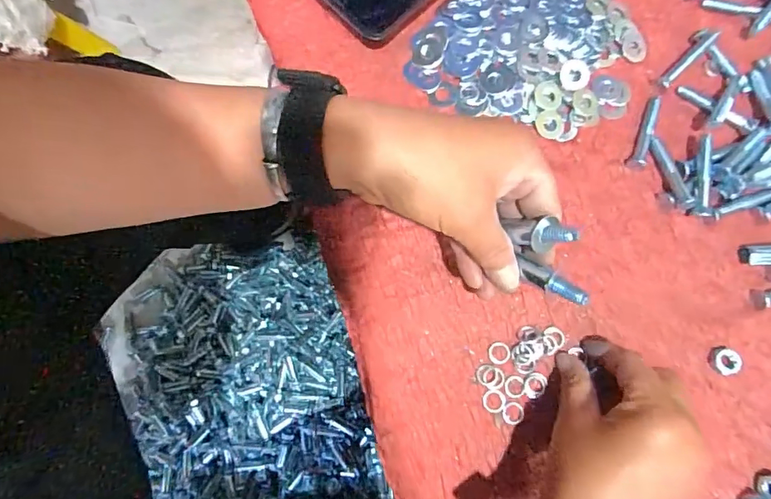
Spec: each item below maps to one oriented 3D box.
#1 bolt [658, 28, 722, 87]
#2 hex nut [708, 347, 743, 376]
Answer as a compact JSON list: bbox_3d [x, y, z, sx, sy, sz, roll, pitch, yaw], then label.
[{"bbox_3d":[0.222,-0.143,0.349,0.057,0.009,0.013,-44,83,-9],"label":"bolt"},{"bbox_3d":[0.225,0.074,0.313,0.016,0.008,0.019,3,78,-1],"label":"hex nut"}]

